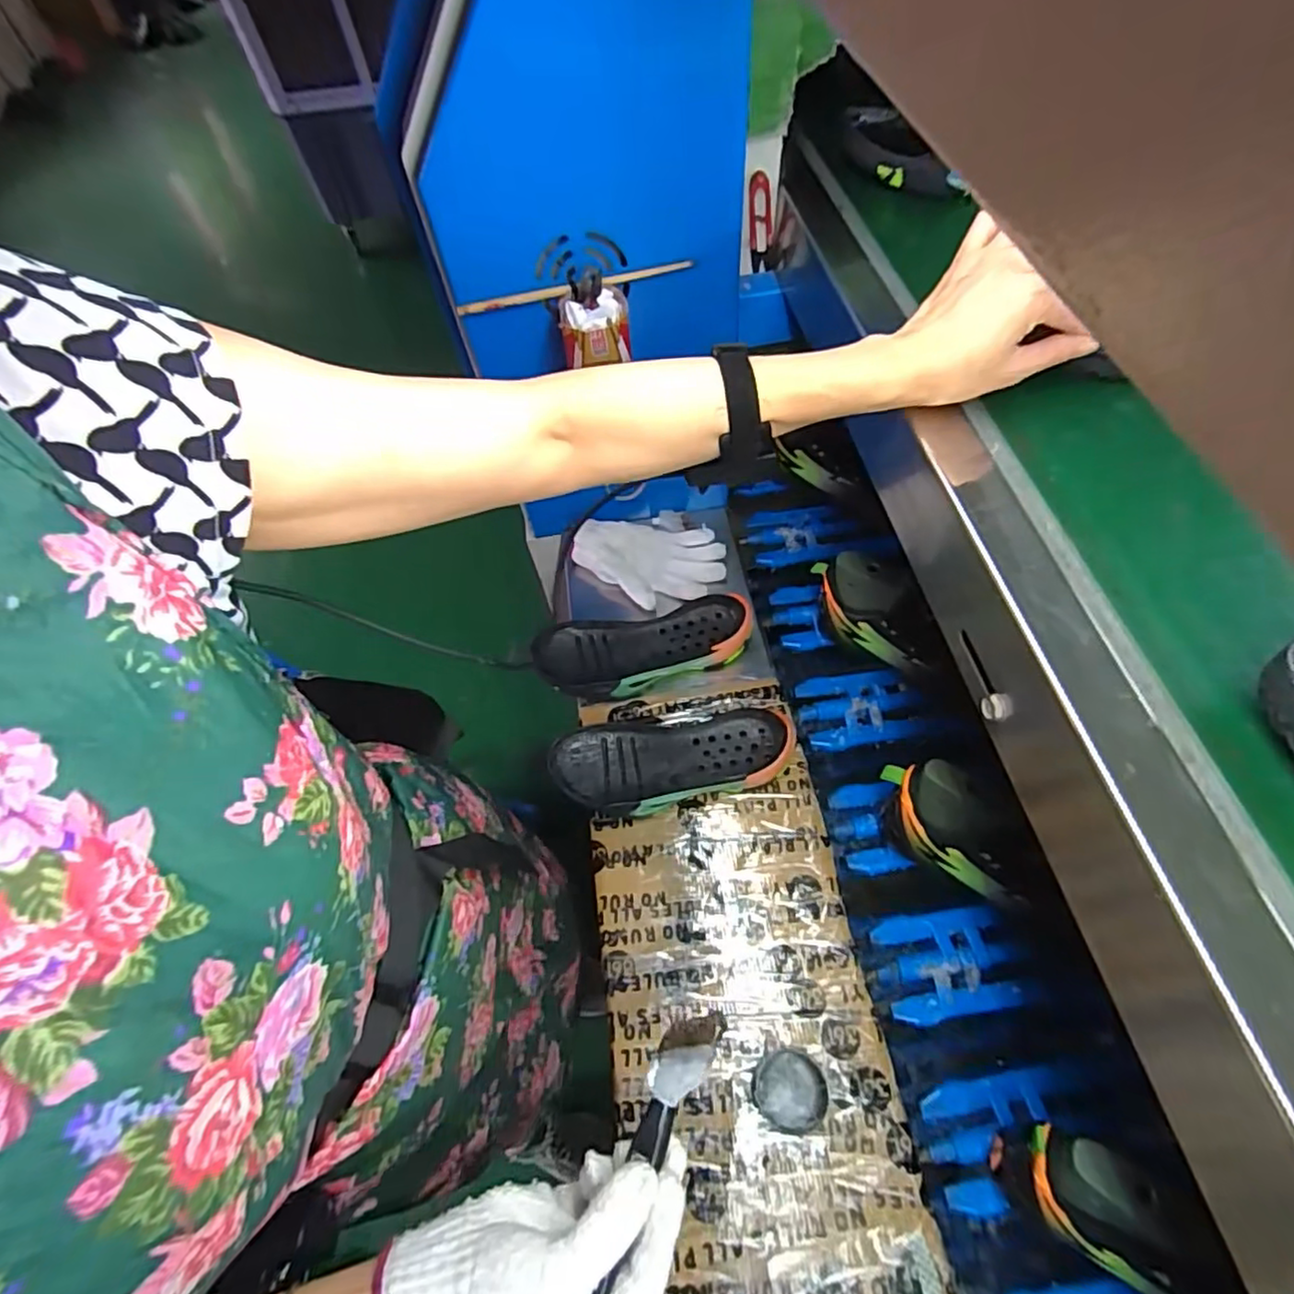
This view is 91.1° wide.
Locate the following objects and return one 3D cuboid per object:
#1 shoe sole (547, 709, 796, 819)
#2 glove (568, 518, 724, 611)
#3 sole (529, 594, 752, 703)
[{"bbox_3d":[0.027,0.116,0.688,0.250,0.049,0.106,-12,61,-4],"label":"shoe sole"},{"bbox_3d":[0.002,-0.111,0.839,0.195,0.032,0.118,3,61,5],"label":"glove"},{"bbox_3d":[-0.004,0.000,0.759,0.254,0.039,0.106,-10,61,-3],"label":"sole"}]

